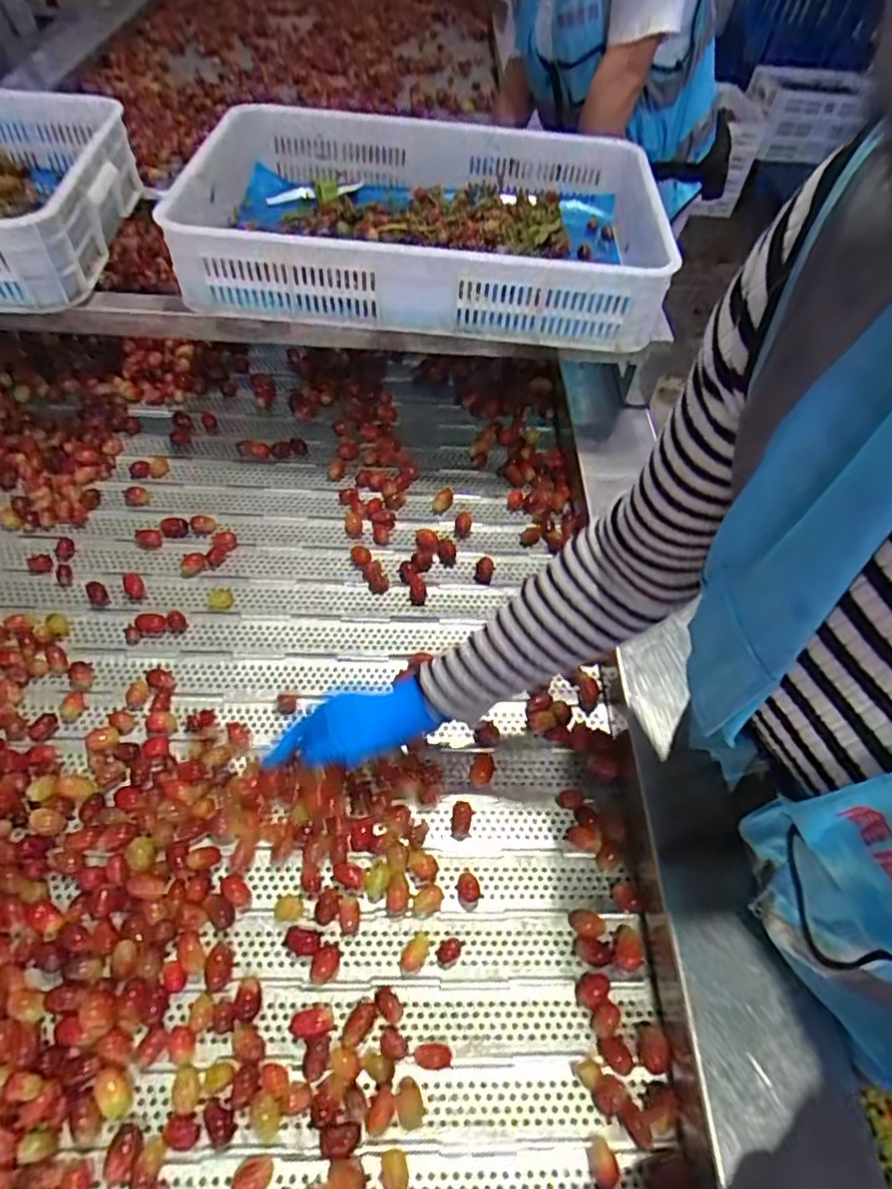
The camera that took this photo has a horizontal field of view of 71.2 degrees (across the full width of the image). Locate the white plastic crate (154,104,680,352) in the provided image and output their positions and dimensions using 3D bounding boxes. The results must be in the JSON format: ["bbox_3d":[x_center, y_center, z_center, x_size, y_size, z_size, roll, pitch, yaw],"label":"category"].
[{"bbox_3d":[-0.015,-0.520,0.857,0.631,0.129,0.459,4,48,-7],"label":"white plastic crate"}]

